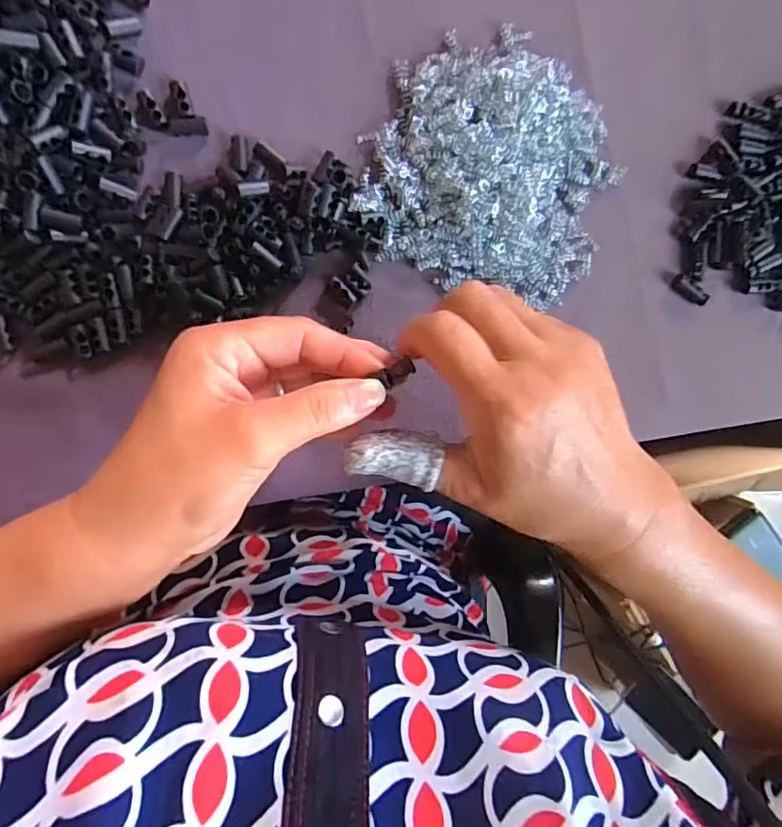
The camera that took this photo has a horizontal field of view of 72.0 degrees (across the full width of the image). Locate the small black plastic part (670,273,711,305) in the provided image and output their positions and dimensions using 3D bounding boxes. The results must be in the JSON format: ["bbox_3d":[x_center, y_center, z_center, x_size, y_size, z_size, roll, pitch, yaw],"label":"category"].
[{"bbox_3d":[0.189,-0.078,0.339,0.026,0.006,0.011,35,90,-11],"label":"small black plastic part"}]

